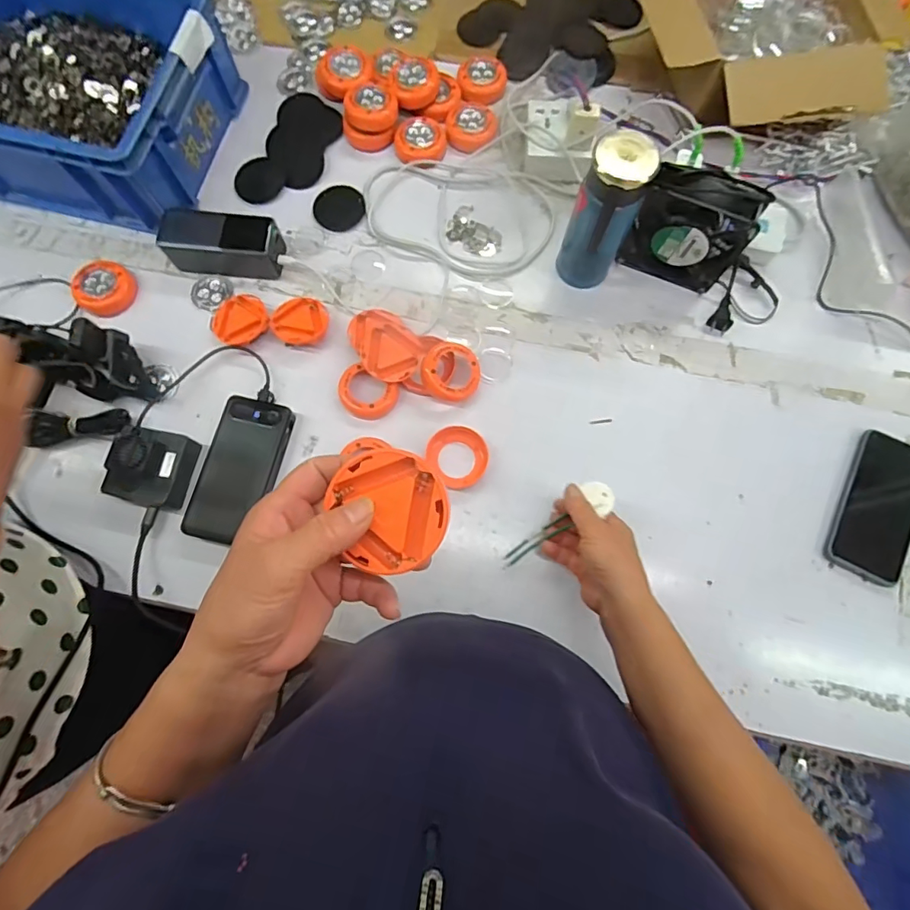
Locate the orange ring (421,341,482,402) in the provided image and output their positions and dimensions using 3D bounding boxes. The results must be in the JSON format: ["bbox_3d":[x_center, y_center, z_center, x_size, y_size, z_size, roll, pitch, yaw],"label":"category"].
[{"bbox_3d":[-0.004,-0.093,0.552,0.066,0.016,0.064,0,91,-10],"label":"orange ring"}]

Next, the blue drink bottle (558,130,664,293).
[{"bbox_3d":[0.156,-0.248,0.529,0.062,0.164,0.072,24,77,6],"label":"blue drink bottle"}]

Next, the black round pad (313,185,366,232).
[{"bbox_3d":[-0.148,-0.318,0.634,0.063,0.004,0.064,0,76,0],"label":"black round pad"}]

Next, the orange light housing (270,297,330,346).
[{"bbox_3d":[-0.180,-0.157,0.583,0.061,0.016,0.062,0,76,0],"label":"orange light housing"}]

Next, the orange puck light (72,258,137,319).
[{"bbox_3d":[-0.418,-0.201,0.594,0.064,0.026,0.065,0,76,0],"label":"orange puck light"}]

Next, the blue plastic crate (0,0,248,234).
[{"bbox_3d":[-0.472,-0.452,0.607,0.351,0.119,0.277,14,76,4],"label":"blue plastic crate"}]

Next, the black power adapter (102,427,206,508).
[{"bbox_3d":[-0.320,0.011,0.517,0.074,0.034,0.077,15,76,4],"label":"black power adapter"}]

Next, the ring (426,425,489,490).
[{"bbox_3d":[0.004,0.001,0.544,0.060,0.016,0.067,-39,79,-9],"label":"ring"}]

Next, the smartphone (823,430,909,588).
[{"bbox_3d":[0.456,0.055,0.529,0.079,0.015,0.160,25,77,6],"label":"smartphone"}]

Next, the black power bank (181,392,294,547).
[{"bbox_3d":[-0.230,0.015,0.533,0.077,0.020,0.155,15,76,4],"label":"black power bank"}]

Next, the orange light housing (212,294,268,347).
[{"bbox_3d":[-0.252,-0.160,0.581,0.063,0.020,0.070,-30,78,-7],"label":"orange light housing"}]

